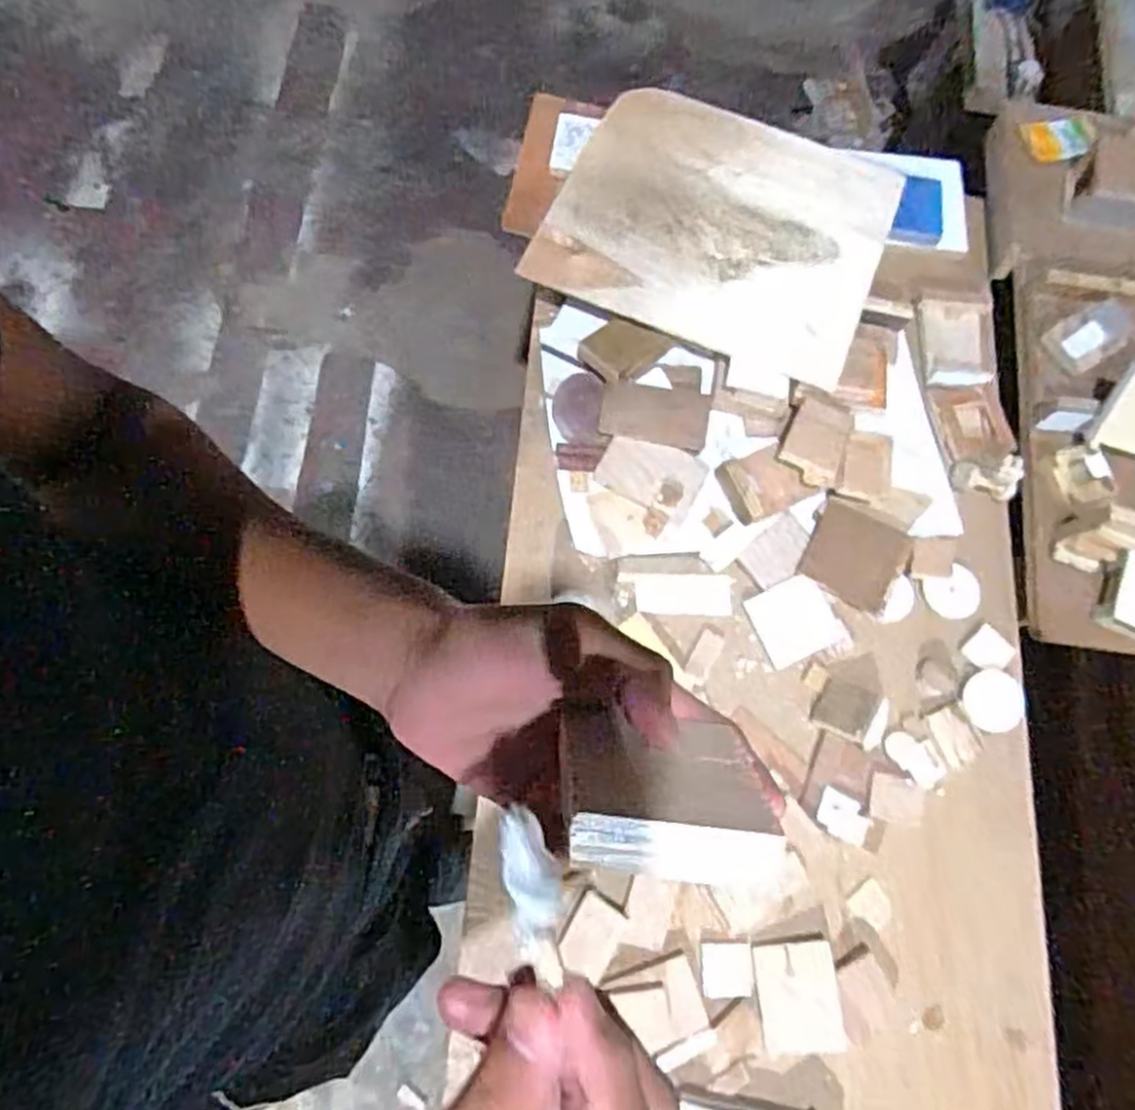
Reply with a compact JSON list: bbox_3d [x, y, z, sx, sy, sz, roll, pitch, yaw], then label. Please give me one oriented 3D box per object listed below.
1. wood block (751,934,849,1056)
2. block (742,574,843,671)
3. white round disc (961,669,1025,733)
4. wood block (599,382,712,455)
[{"bbox_3d":[0.197,0.377,0.655,0.064,0.021,0.089,-3,74,-2],"label":"wood block"},{"bbox_3d":[0.222,0.066,0.758,0.072,0.014,0.075,-24,75,-11],"label":"block"},{"bbox_3d":[0.418,0.143,0.750,0.061,0.004,0.059,1,72,-4],"label":"white round disc"},{"bbox_3d":[0.089,-0.145,0.789,0.110,0.012,0.065,13,72,0],"label":"wood block"}]

